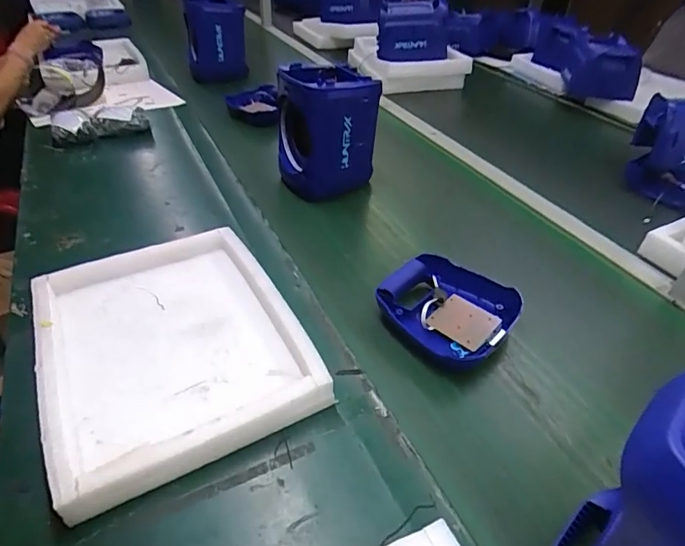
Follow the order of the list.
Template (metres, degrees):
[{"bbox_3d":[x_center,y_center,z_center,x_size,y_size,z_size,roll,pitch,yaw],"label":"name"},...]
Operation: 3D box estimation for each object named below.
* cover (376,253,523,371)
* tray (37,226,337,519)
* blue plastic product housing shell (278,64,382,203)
[{"bbox_3d":[0.144,0.058,0.653,0.179,0.072,0.164,28,42,34],"label":"cover"},{"bbox_3d":[-0.218,0.076,0.571,0.286,0.053,0.347,-18,38,-25],"label":"tray"},{"bbox_3d":[-0.030,-0.266,0.880,0.178,0.223,0.128,-2,34,-4],"label":"blue plastic product housing shell"}]

